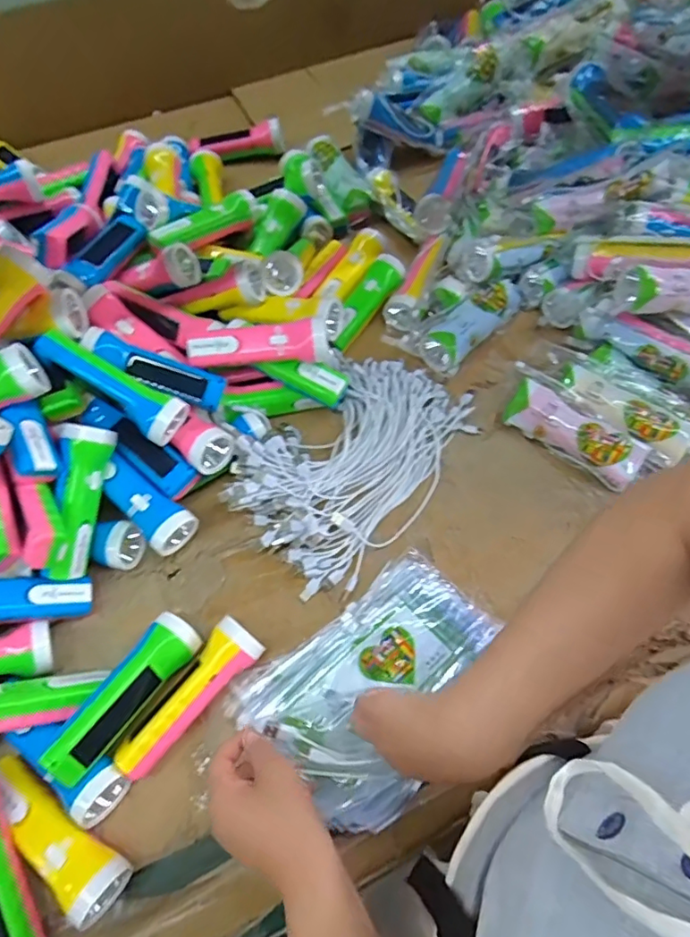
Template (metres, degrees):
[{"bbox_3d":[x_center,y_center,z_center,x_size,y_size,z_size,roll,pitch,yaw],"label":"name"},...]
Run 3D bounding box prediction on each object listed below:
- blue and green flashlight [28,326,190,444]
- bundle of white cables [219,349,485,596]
[{"bbox_3d":[-0.247,-0.090,0.579,0.162,0.043,0.051,34,65,-7],"label":"blue and green flashlight"},{"bbox_3d":[0.015,-0.019,0.648,0.191,0.048,0.306,38,68,20],"label":"bundle of white cables"}]

